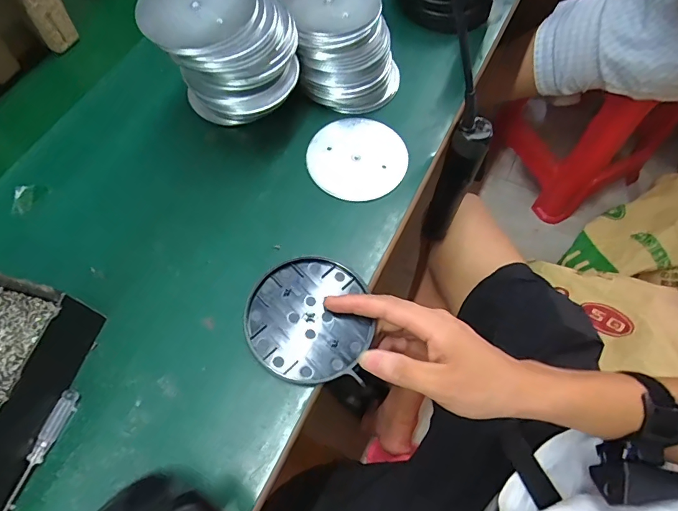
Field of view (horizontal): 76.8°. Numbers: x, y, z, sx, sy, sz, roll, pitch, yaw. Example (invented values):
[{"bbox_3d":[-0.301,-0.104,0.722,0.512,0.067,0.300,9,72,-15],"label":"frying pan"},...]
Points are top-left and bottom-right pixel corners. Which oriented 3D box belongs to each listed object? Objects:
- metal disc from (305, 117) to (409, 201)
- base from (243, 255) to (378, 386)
[{"bbox_3d":[0.015,-0.095,0.405,0.090,0.006,0.090,0,65,0],"label":"metal disc"},{"bbox_3d":[-0.024,0.049,0.335,0.095,0.008,0.096,4,65,1],"label":"base"}]

